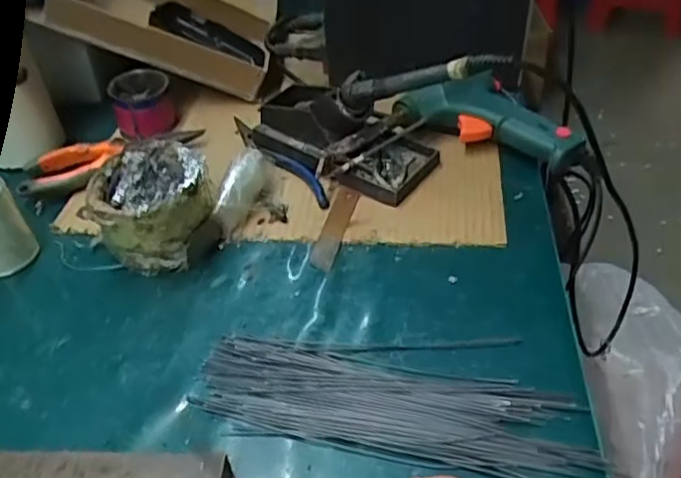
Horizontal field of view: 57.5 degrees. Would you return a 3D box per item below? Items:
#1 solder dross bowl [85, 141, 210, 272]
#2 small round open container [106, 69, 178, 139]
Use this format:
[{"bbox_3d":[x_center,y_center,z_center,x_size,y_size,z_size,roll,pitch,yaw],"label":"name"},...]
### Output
[{"bbox_3d":[-0.140,-0.028,0.465,0.085,0.071,0.087,-13,41,-6],"label":"solder dross bowl"},{"bbox_3d":[-0.192,-0.130,0.609,0.058,0.048,0.063,-20,42,-14],"label":"small round open container"}]

